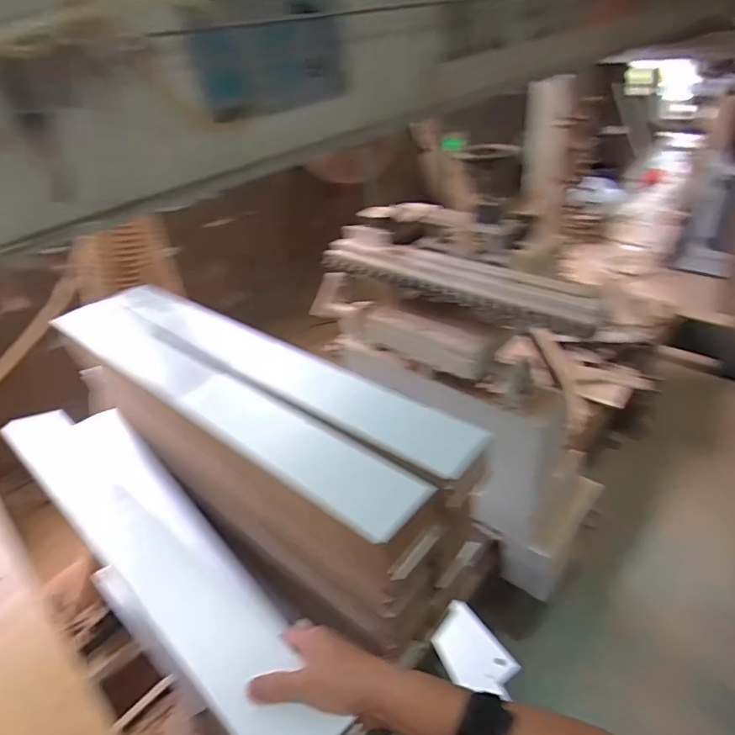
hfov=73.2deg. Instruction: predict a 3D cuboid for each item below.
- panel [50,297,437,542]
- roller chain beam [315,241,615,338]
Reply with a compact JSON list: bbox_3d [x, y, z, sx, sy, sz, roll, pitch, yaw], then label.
[{"bbox_3d":[-0.237,0.026,0.690,0.750,0.038,0.091,23,45,36],"label":"panel"},{"bbox_3d":[0.185,-0.202,1.137,0.703,0.081,0.115,23,45,36],"label":"roller chain beam"}]

